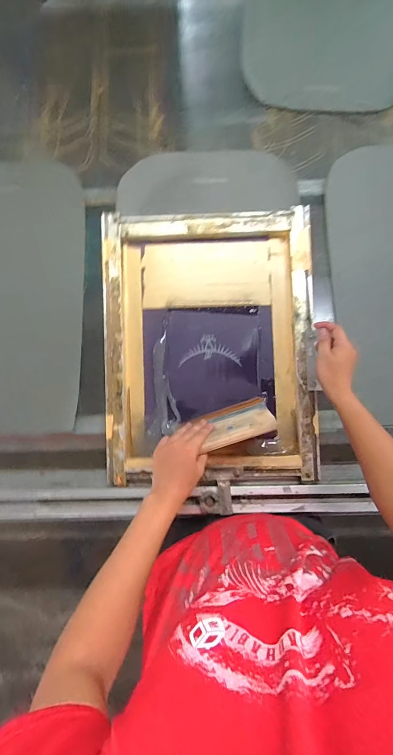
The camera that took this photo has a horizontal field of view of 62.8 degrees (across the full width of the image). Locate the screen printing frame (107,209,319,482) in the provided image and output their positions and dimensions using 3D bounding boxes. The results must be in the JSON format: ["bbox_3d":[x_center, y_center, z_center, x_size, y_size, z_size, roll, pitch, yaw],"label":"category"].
[{"bbox_3d":[0.025,-0.063,0.660,0.416,0.041,0.531,-2,89,3],"label":"screen printing frame"}]

